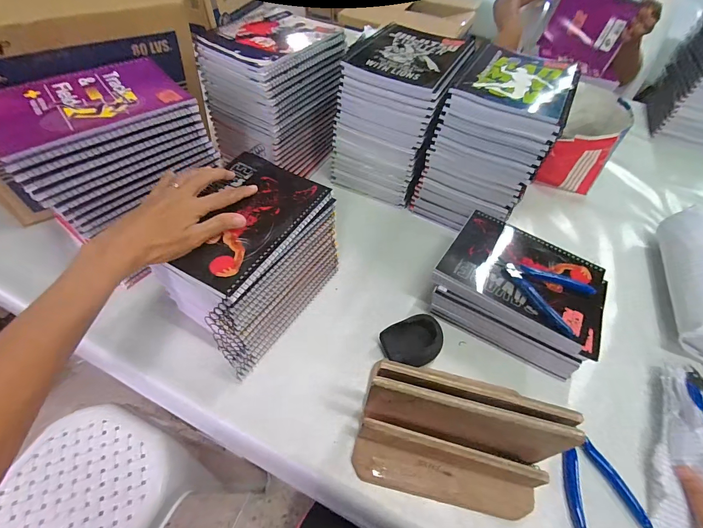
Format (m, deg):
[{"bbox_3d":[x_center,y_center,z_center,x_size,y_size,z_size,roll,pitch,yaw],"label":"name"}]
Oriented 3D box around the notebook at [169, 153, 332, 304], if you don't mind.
[{"bbox_3d":[-0.130,-0.058,0.408,0.135,0.013,0.189,26,55,16],"label":"notebook"}]

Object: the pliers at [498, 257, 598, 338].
[{"bbox_3d":[0.277,0.032,0.461,0.094,0.018,0.121,-18,56,-17],"label":"pliers"}]

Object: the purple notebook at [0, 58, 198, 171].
[{"bbox_3d":[-0.303,-0.187,0.395,0.190,0.013,0.143,-34,61,-26],"label":"purple notebook"}]

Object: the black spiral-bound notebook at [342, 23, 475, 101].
[{"bbox_3d":[0.097,-0.342,0.554,0.164,0.016,0.188,25,55,15],"label":"black spiral-bound notebook"}]

